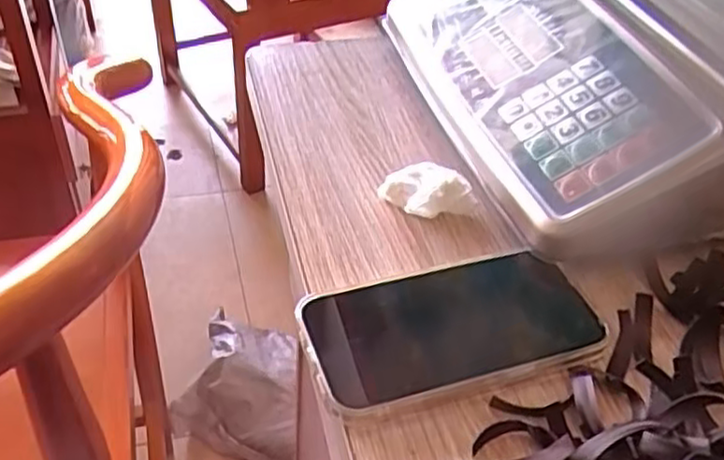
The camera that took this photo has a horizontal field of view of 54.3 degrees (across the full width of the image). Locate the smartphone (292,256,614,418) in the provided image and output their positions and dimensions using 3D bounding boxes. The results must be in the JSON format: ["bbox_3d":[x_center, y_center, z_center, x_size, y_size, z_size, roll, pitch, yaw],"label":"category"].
[{"bbox_3d":[0.045,0.046,0.357,0.144,0.016,0.074,-10,45,-17],"label":"smartphone"}]

